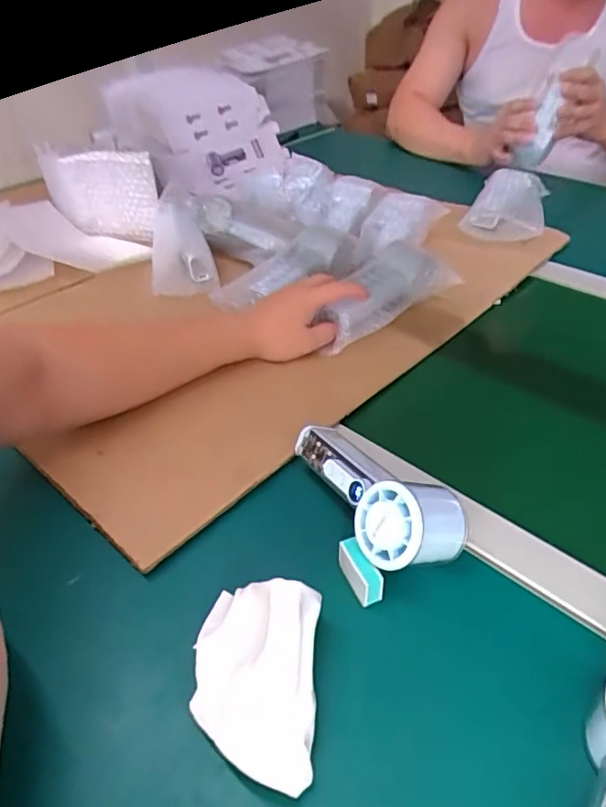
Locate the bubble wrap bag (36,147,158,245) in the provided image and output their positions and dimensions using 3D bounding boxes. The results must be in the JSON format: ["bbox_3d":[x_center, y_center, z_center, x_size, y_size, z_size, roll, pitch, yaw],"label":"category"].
[{"bbox_3d":[-0.304,-0.308,0.826,0.202,0.118,0.027,12,31,15],"label":"bubble wrap bag"}]

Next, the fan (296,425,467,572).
[{"bbox_3d":[0.051,0.065,0.435,0.071,0.052,0.156,3,22,-39],"label":"fan"}]

